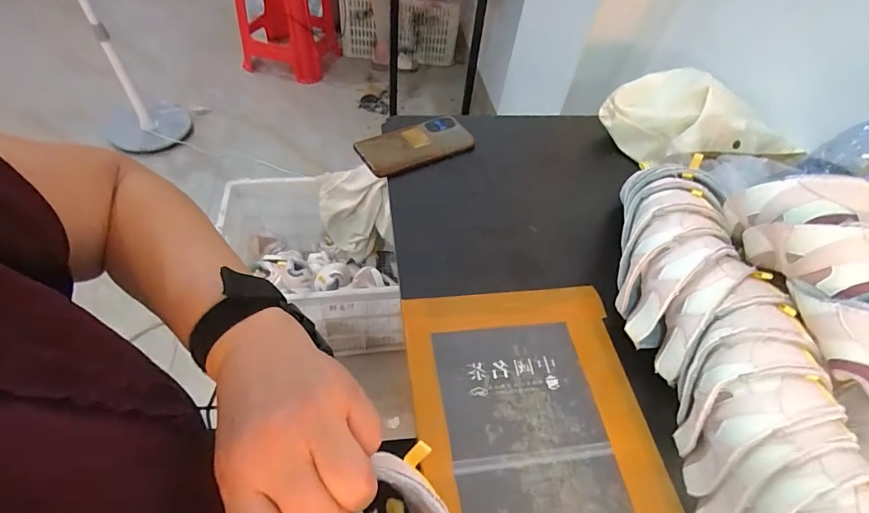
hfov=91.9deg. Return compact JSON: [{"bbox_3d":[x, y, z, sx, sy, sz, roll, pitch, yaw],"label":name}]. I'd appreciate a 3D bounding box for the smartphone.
[{"bbox_3d":[-0.028,-0.161,0.605,0.165,0.014,0.074,-23,69,-23],"label":"smartphone"}]

